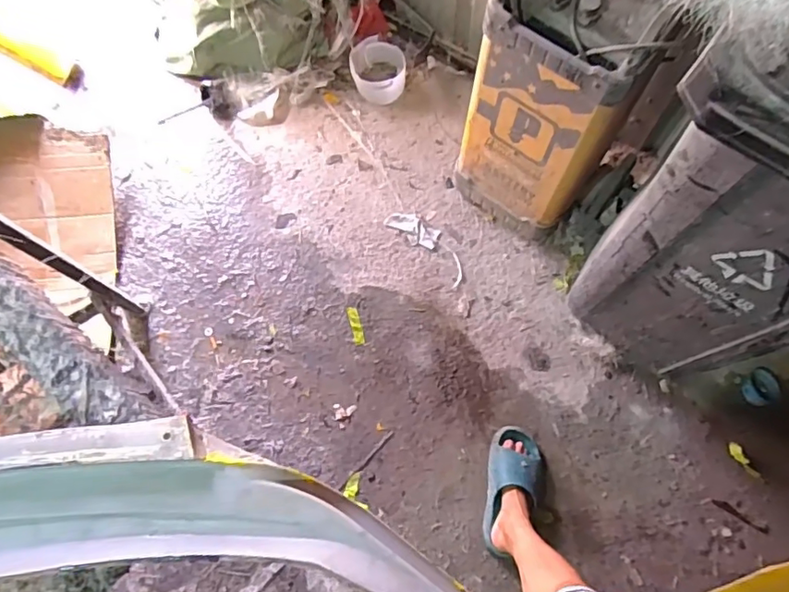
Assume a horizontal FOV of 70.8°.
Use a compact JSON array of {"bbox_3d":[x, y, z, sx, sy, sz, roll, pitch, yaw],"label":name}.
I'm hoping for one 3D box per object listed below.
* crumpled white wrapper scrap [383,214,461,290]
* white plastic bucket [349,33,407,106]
[{"bbox_3d":[0.092,-0.141,1.472,0.266,0.005,0.083,43,75,15],"label":"crumpled white wrapper scrap"},{"bbox_3d":[-0.045,-0.650,1.578,0.154,0.143,0.138,-10,70,-3],"label":"white plastic bucket"}]

